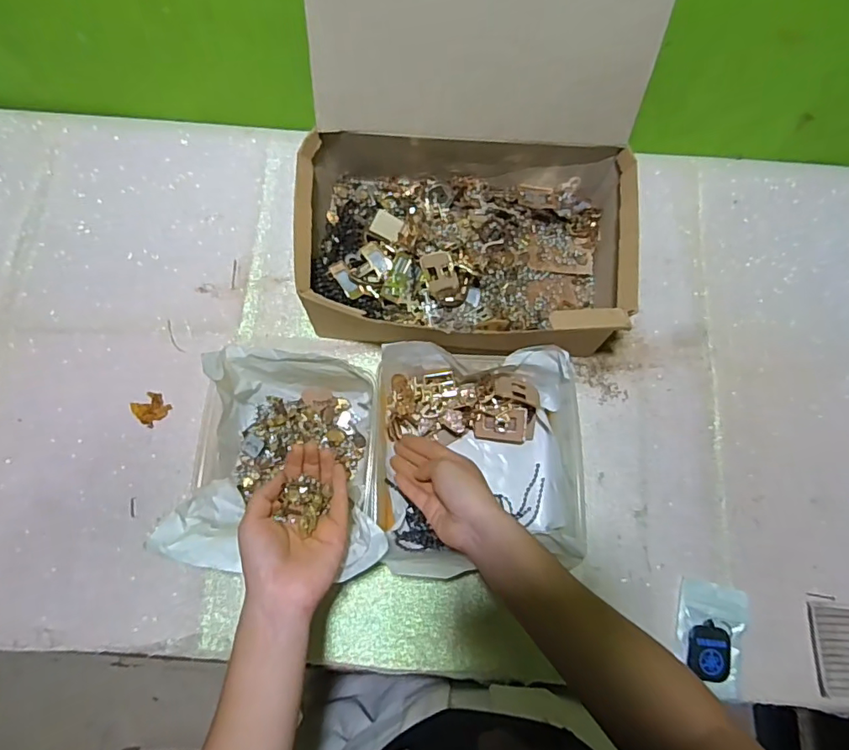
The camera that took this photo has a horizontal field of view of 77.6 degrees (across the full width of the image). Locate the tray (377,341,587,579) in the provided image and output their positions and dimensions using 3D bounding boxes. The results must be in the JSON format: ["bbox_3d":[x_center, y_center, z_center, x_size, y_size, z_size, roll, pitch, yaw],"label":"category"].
[{"bbox_3d":[0.056,0.082,0.522,0.208,0.081,0.208,1,75,-1],"label":"tray"}]

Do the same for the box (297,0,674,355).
[{"bbox_3d":[0.044,-0.192,0.495,0.327,0.287,0.304,3,75,0],"label":"box"}]

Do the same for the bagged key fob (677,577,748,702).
[{"bbox_3d":[0.283,0.259,0.519,0.067,0.010,0.100,13,75,3],"label":"bagged key fob"}]

